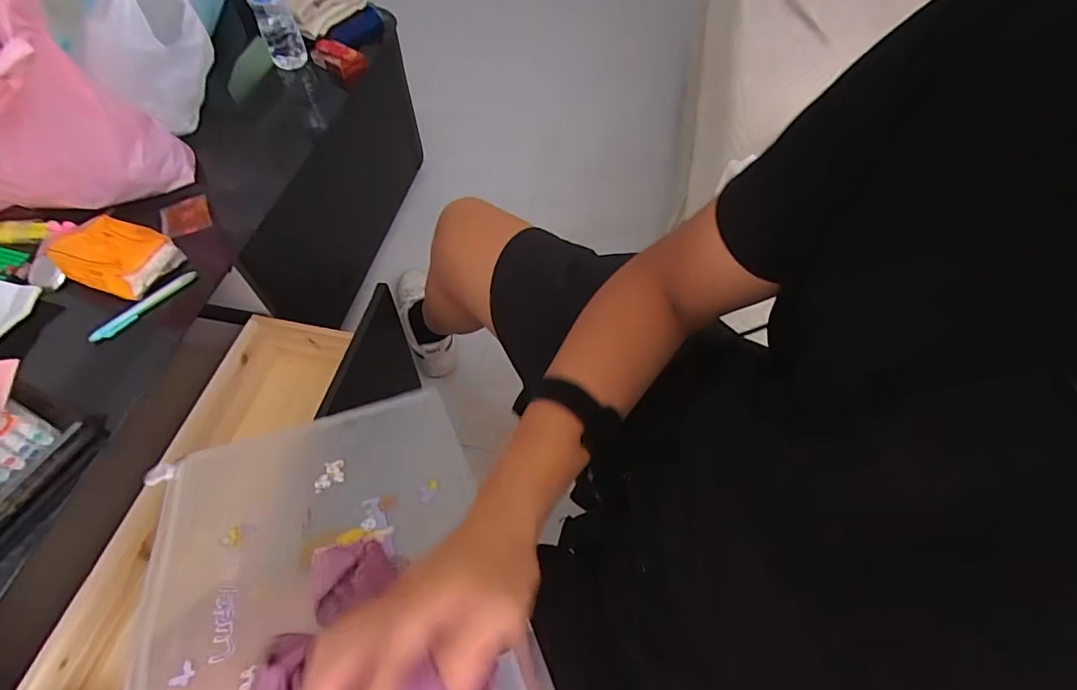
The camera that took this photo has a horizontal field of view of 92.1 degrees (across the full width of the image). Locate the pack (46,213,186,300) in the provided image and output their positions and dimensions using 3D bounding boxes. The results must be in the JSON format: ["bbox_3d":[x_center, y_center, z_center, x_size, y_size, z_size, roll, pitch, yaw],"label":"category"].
[{"bbox_3d":[-0.544,-0.117,0.670,0.109,0.057,0.109,30,62,18],"label":"pack"}]

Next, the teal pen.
[{"bbox_3d":[-0.501,-0.051,0.663,0.014,0.016,0.137,31,63,20],"label":"teal pen"}]

